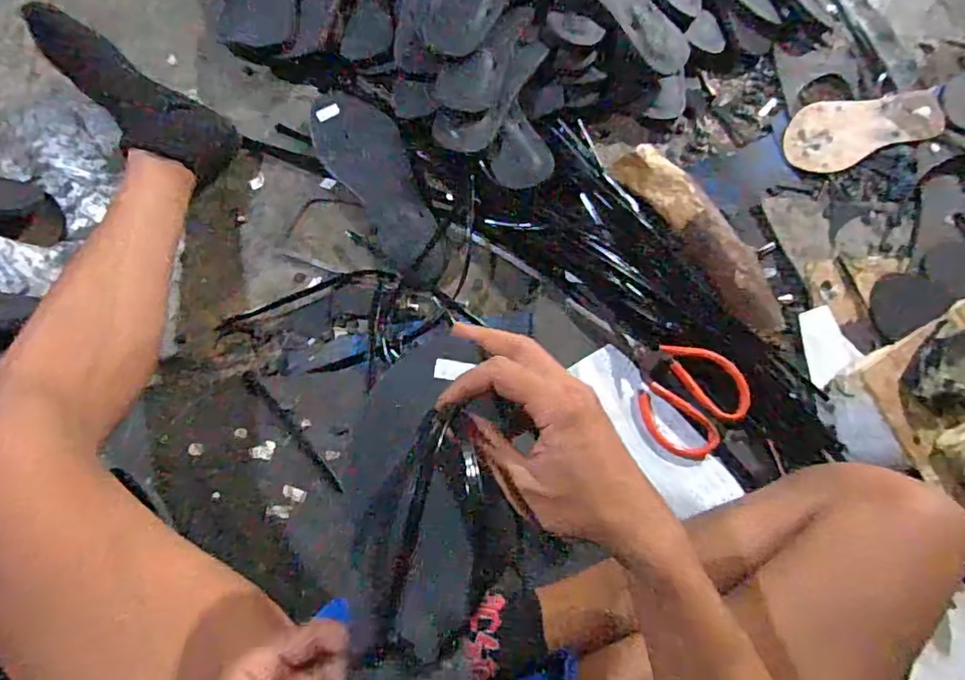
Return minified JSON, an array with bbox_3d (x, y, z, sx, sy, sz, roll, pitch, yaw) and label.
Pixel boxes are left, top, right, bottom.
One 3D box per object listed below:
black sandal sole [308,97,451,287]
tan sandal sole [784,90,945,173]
[{"bbox_3d":[-0.110,-0.175,0.656,0.082,0.012,0.249,-30,83,-10],"label":"black sandal sole"},{"bbox_3d":[0.487,-0.276,0.746,0.217,0.020,0.092,-20,81,-9],"label":"tan sandal sole"}]

